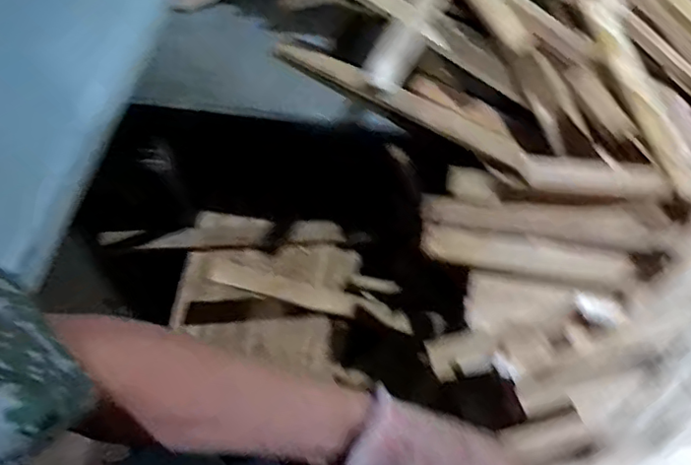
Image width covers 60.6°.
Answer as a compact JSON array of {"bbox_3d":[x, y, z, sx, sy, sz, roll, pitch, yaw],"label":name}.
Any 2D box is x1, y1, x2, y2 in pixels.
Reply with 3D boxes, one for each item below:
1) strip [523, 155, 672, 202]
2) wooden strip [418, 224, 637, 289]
[{"bbox_3d":[0.346,-0.076,0.828,0.188,0.018,0.059,8,64,16],"label":"strip"},{"bbox_3d":[0.235,0.026,0.782,0.263,0.019,0.070,9,49,8],"label":"wooden strip"}]

